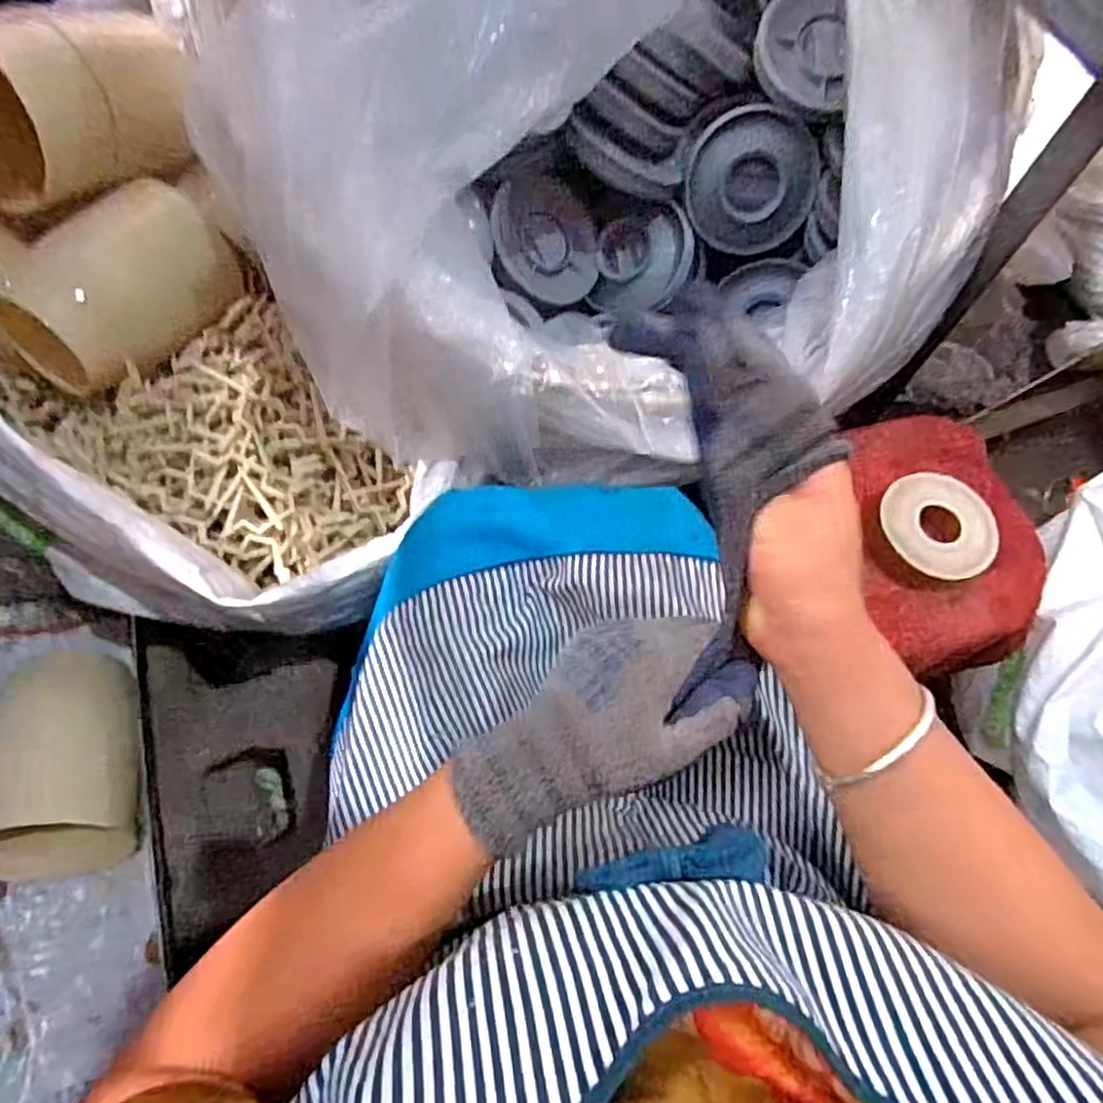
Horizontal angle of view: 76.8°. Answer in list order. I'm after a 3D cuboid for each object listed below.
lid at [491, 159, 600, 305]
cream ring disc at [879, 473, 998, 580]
[{"bbox_3d":[-0.003,-0.352,0.770,0.143,0.015,0.147,5,77,-24],"label":"lid"},{"bbox_3d":[0.334,-0.022,0.600,0.100,0.012,0.083,14,82,0],"label":"cream ring disc"}]

